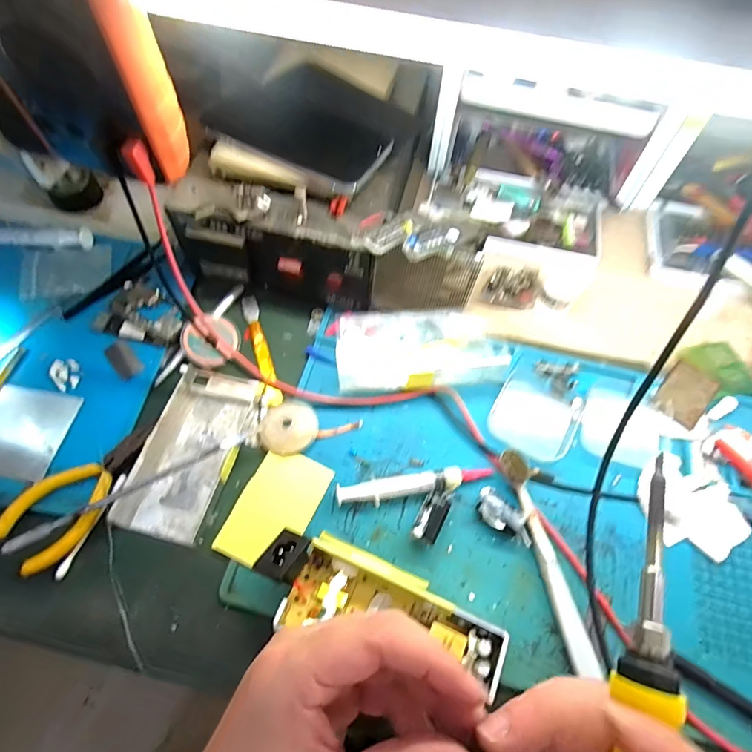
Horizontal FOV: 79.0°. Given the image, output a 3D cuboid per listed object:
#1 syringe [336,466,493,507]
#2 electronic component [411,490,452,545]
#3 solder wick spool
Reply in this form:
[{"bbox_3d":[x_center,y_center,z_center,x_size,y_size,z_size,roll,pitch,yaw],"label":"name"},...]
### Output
[{"bbox_3d":[0.029,0.080,0.331,0.112,0.013,0.016,-8,62,-7],"label":"syringe"},{"bbox_3d":[0.038,0.099,0.318,0.018,0.018,0.034,25,63,10],"label":"electronic component"},{"bbox_3d":[-0.053,0.034,0.352,0.072,0.011,0.043,-21,65,-14],"label":"solder wick spool"}]

